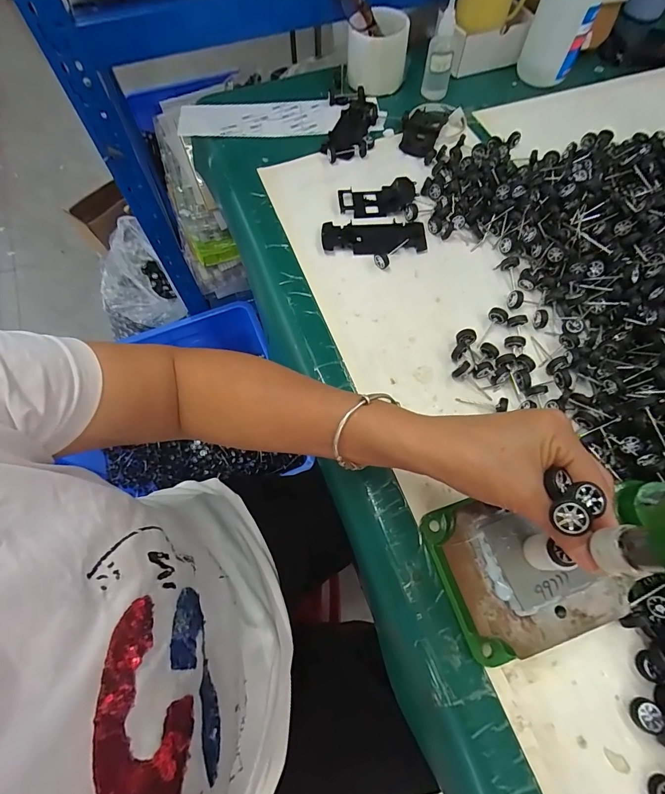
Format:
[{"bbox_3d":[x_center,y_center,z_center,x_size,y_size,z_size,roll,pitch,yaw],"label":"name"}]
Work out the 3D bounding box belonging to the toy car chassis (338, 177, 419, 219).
[{"bbox_3d":[0.058,-0.254,0.486,0.096,0.014,0.050,-9,67,-4],"label":"toy car chassis"}]

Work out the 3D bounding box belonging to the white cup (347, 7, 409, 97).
[{"bbox_3d":[0.065,-0.505,0.562,0.085,0.080,0.070,6,67,3],"label":"white cup"}]

